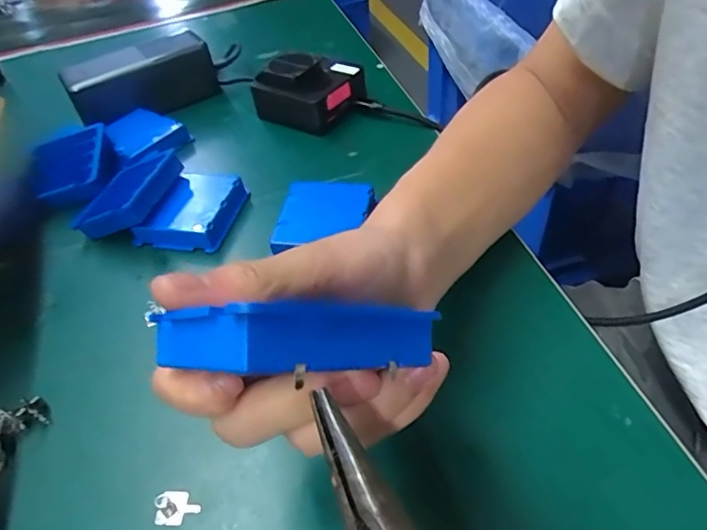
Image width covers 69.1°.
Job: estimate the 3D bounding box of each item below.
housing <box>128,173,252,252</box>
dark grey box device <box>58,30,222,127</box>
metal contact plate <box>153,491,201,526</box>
[{"bbox_3d":[-0.115,-0.041,0.372,0.060,0.022,0.069,9,48,15],"label":"housing"},{"bbox_3d":[-0.199,-0.176,0.490,0.131,0.057,0.060,-25,48,-17],"label":"dark grey box device"},{"bbox_3d":[-0.081,0.111,0.235,0.021,0.004,0.014,-4,46,3],"label":"metal contact plate"}]

